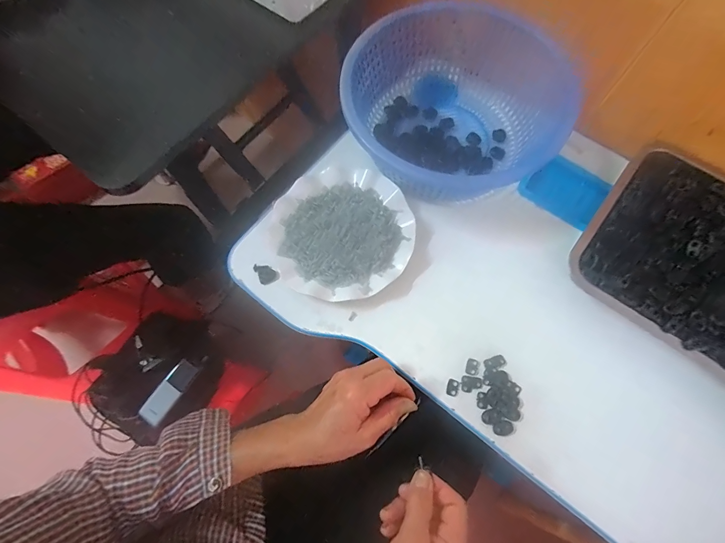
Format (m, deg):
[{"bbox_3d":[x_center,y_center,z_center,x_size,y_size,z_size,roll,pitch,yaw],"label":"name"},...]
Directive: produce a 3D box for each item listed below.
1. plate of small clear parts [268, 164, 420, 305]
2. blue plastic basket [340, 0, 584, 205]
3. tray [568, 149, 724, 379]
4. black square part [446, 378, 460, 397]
[{"bbox_3d":[-0.028,-0.054,0.453,0.182,0.038,0.182,0,71,0],"label":"plate of small clear parts"},{"bbox_3d":[0.116,-0.215,0.472,0.263,0.102,0.253,42,76,13],"label":"blue plastic basket"},{"bbox_3d":[0.421,0.003,0.390,0.310,0.052,0.230,39,76,12],"label":"tray"},{"bbox_3d":[0.105,0.134,0.403,0.013,0.004,0.019,18,72,6],"label":"black square part"}]

